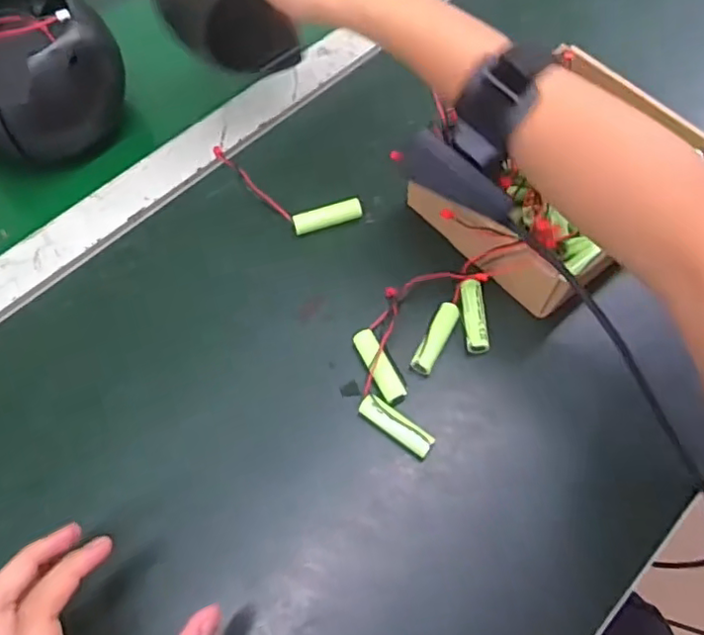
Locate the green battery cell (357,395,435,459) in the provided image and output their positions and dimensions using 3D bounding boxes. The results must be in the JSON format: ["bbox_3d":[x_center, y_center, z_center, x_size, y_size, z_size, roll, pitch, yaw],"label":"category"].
[{"bbox_3d":[0.026,0.069,0.376,0.049,0.017,0.015,35,69,15],"label":"green battery cell"}]

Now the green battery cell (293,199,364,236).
[{"bbox_3d":[-0.017,-0.073,0.443,0.050,0.010,0.012,-17,66,-9],"label":"green battery cell"}]

